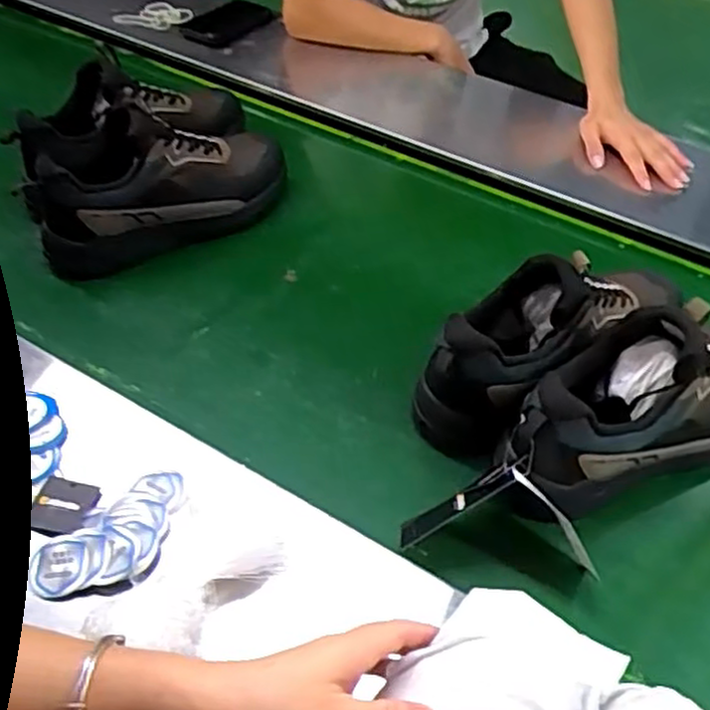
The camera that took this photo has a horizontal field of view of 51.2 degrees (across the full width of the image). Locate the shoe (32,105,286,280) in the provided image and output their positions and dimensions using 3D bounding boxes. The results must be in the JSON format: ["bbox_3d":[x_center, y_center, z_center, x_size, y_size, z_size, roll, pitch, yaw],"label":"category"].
[{"bbox_3d":[-0.220,-0.200,0.871,0.296,0.129,0.102,-15,51,-17],"label":"shoe"}]

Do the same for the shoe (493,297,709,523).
[{"bbox_3d":[0.280,0.033,0.664,0.315,0.164,0.104,-17,51,-19],"label":"shoe"}]

